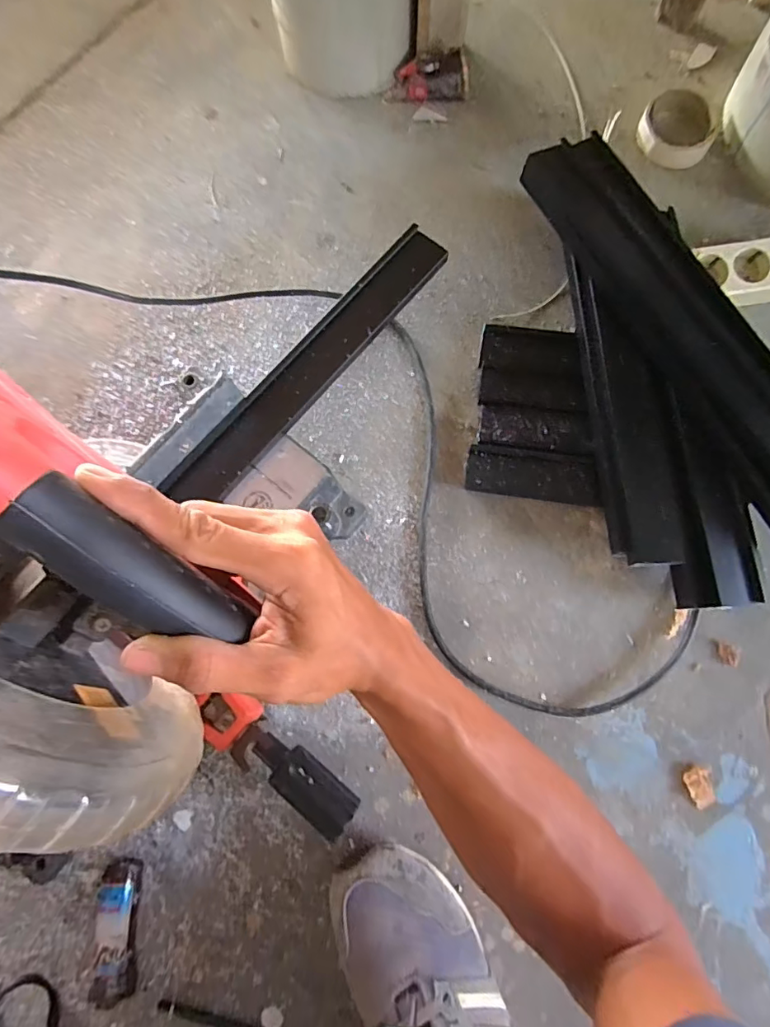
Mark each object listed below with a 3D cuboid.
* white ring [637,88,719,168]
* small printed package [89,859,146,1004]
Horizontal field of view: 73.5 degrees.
[{"bbox_3d":[0.351,-0.460,0.621,0.088,0.032,0.085,0,78,1],"label":"white ring"},{"bbox_3d":[-0.234,0.365,0.451,0.033,0.018,0.104,-1,78,1],"label":"small printed package"}]

